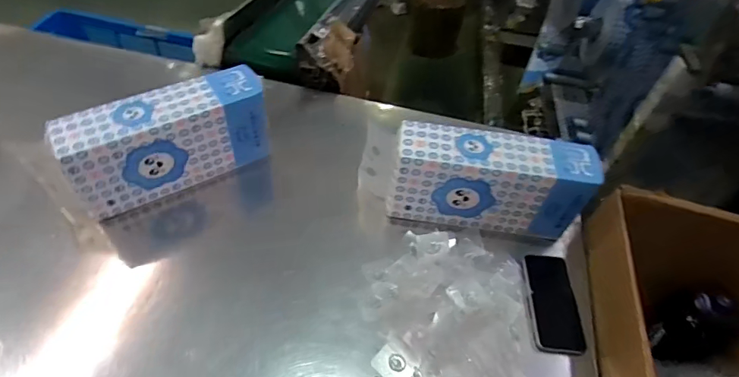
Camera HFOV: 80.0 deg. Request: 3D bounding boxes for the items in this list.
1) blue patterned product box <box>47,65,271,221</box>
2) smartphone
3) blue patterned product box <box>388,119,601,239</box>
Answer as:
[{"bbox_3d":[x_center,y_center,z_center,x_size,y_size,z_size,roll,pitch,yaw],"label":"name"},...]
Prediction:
[{"bbox_3d":[-0.340,-0.083,0.771,0.317,0.154,0.088,-24,58,-24],"label":"blue patterned product box"},{"bbox_3d":[0.291,0.182,0.700,0.083,0.012,0.165,14,50,-11],"label":"smartphone"},{"bbox_3d":[0.198,-0.013,0.754,0.317,0.148,0.102,8,52,1],"label":"blue patterned product box"}]

